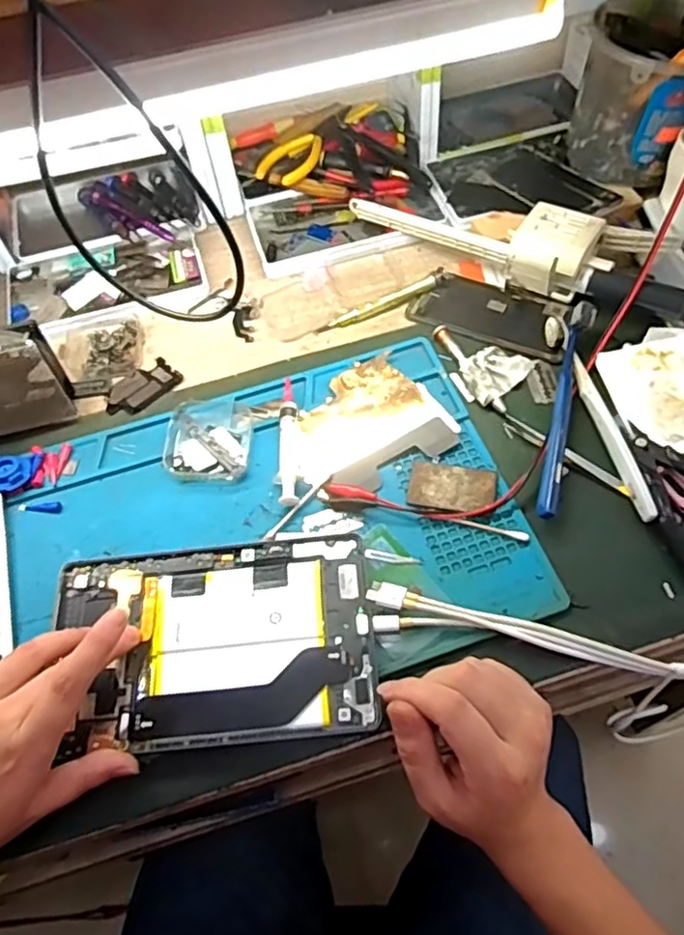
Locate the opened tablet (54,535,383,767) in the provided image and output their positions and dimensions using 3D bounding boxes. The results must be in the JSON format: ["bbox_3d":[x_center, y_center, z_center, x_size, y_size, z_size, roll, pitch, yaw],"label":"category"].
[{"bbox_3d":[-0.082,0.109,0.420,0.199,0.007,0.127,-6,58,1],"label":"opened tablet"}]

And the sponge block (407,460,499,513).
[{"bbox_3d":[0.079,0.014,0.471,0.060,0.004,0.038,10,60,10],"label":"sponge block"}]

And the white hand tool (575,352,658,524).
[{"bbox_3d":[0.195,-0.024,0.478,0.013,0.014,0.142,-12,58,-3],"label":"white hand tool"}]

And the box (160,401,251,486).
[{"bbox_3d":[-0.100,-0.023,0.506,0.062,0.018,0.071,4,59,7],"label":"box"}]

